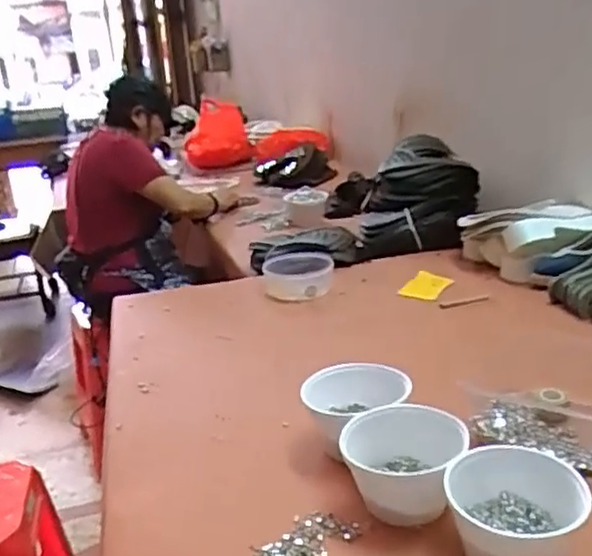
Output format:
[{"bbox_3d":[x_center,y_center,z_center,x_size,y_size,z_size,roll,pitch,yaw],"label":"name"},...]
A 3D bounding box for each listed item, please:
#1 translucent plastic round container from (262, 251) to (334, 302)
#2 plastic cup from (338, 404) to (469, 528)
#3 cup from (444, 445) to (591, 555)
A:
[{"bbox_3d":[0.002,-0.005,1.355,0.135,0.053,0.142,-4,20,1],"label":"translucent plastic round container"},{"bbox_3d":[0.117,0.203,0.725,0.131,0.082,0.113,-2,21,10],"label":"plastic cup"},{"bbox_3d":[0.209,0.230,0.649,0.129,0.080,0.118,-5,21,2],"label":"cup"}]

